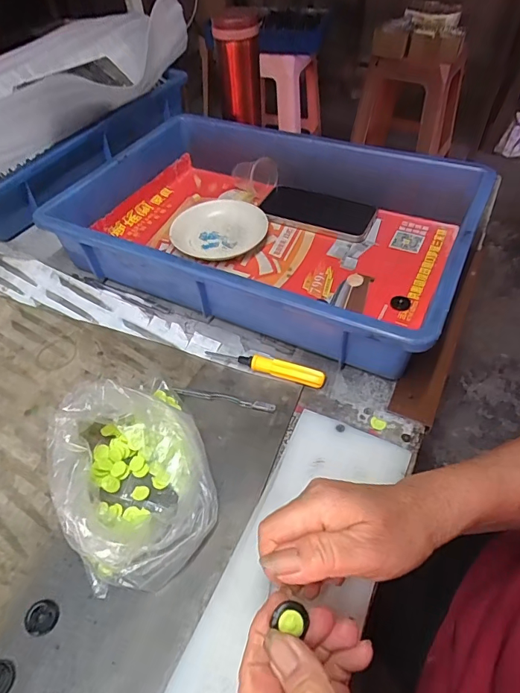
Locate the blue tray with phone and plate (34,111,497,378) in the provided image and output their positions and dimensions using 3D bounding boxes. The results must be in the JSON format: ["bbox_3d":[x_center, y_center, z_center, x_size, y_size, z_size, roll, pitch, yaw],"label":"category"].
[{"bbox_3d":[0.009,-0.147,0.511,0.434,0.107,0.295,21,53,19],"label":"blue tray with phone and plate"}]

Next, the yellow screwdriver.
[{"bbox_3d":[0.003,0.017,0.413,0.117,0.013,0.013,14,51,14],"label":"yellow screwdriver"}]

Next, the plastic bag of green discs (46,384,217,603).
[{"bbox_3d":[-0.093,0.087,0.320,0.104,0.047,0.154,-21,52,-15],"label":"plastic bag of green discs"}]

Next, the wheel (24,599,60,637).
[{"bbox_3d":[-0.144,0.178,0.286,0.019,0.006,0.020,-1,49,1],"label":"wheel"}]

